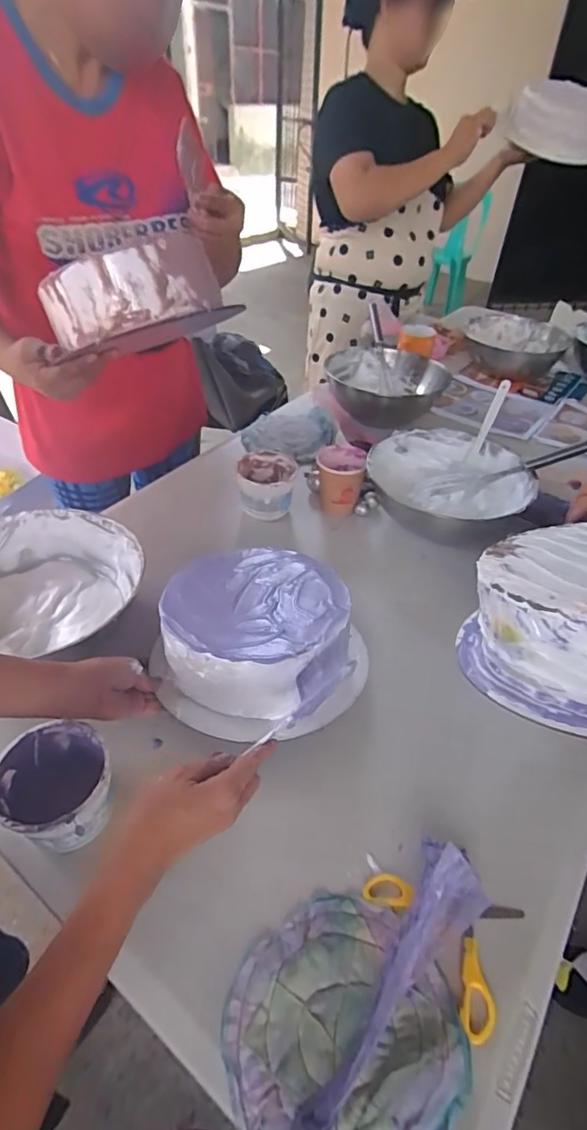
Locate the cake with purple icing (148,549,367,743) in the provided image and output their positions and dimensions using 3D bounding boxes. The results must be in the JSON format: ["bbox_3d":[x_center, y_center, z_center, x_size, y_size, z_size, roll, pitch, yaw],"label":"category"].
[{"bbox_3d":[-0.038,0.072,0.559,0.205,0.089,0.212,0,42,-8],"label":"cake with purple icing"}]

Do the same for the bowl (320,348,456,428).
[{"bbox_3d":[0.183,-0.355,1.055,0.223,0.087,0.241,4,42,-3],"label":"bowl"}]

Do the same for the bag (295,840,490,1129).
[{"bbox_3d":[0.064,0.302,0.378,0.060,0.059,0.225,35,49,28],"label":"bag"}]

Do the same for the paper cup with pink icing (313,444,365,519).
[{"bbox_3d":[0.071,-0.131,0.833,0.075,0.090,0.072,6,42,0],"label":"paper cup with pink icing"}]

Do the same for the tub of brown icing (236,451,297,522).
[{"bbox_3d":[-0.046,-0.115,0.833,0.084,0.093,0.089,4,42,-3],"label":"tub of brown icing"}]

